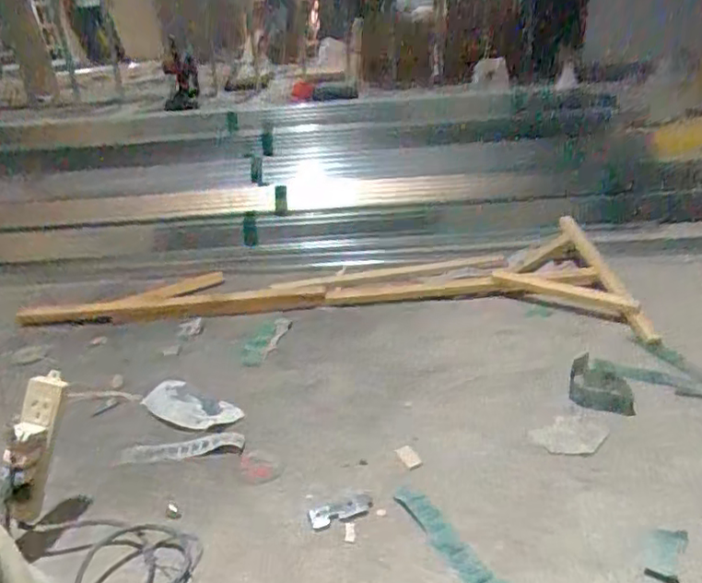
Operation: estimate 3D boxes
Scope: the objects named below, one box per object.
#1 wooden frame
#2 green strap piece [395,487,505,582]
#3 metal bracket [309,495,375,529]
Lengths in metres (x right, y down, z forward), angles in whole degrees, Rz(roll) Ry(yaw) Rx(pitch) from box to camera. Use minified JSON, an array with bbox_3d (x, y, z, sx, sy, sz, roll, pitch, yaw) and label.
[{"bbox_3d":[-0.050,-0.014,1.600,1.412,0.079,0.448,-2,26,7],"label":"wooden frame"},{"bbox_3d":[0.160,0.361,0.803,0.044,0.007,0.326,-17,28,-23],"label":"green strap piece"},{"bbox_3d":[-0.014,0.326,0.909,0.093,0.013,0.030,-13,27,-16],"label":"metal bracket"}]

